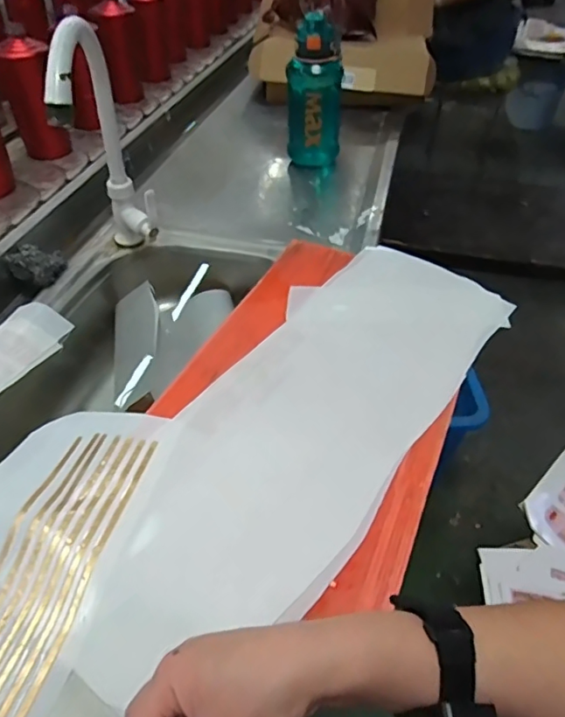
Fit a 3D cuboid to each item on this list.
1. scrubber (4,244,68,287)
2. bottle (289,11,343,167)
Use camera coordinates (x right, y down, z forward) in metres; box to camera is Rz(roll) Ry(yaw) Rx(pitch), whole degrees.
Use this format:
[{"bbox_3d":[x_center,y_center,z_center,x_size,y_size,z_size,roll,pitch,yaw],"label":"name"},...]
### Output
[{"bbox_3d":[-0.323,-0.128,0.705,0.058,0.033,0.059,1,46,-1],"label":"scrubber"},{"bbox_3d":[0.057,-0.456,0.917,0.073,0.231,0.073,-30,54,-29],"label":"bottle"}]

